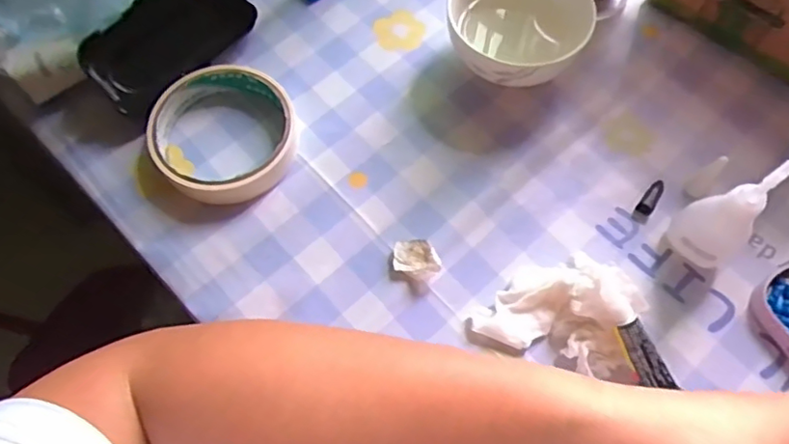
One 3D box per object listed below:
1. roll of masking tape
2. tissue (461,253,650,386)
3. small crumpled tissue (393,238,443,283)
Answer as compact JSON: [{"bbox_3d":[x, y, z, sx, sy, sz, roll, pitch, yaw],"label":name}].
[{"bbox_3d":[-0.103,-0.055,0.364,0.084,0.030,0.089,0,67,0],"label":"roll of masking tape"},{"bbox_3d":[0.090,0.046,0.320,0.085,0.029,0.055,18,68,7],"label":"tissue"},{"bbox_3d":[0.013,0.021,0.337,0.028,0.014,0.021,20,68,8],"label":"small crumpled tissue"}]

